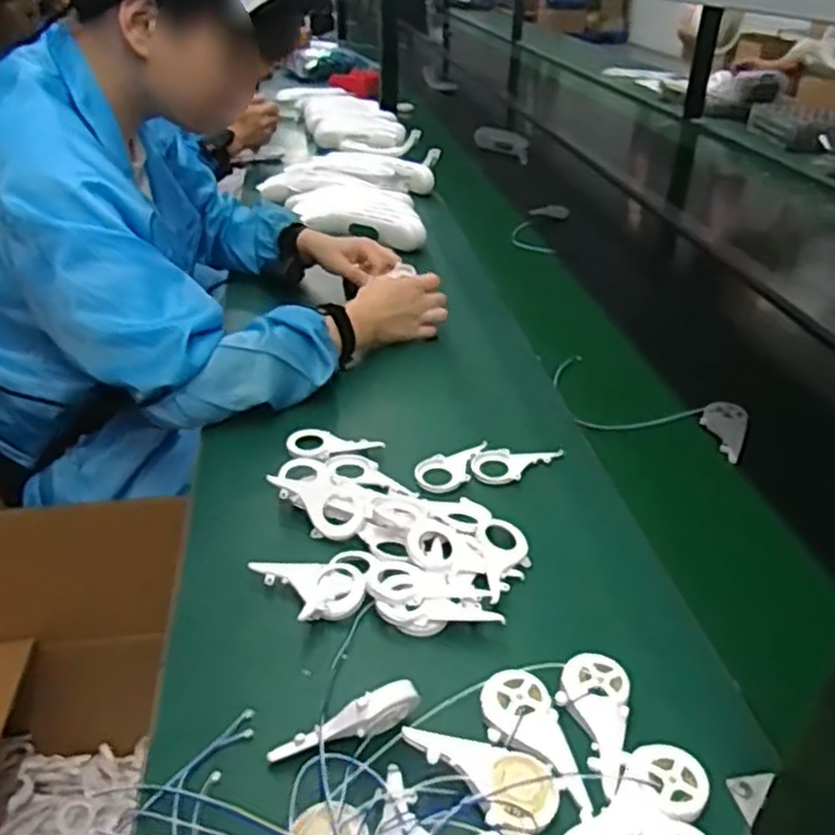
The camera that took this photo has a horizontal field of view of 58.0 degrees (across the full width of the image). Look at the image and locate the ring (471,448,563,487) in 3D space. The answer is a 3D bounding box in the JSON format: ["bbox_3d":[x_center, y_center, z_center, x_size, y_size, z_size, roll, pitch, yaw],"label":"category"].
[{"bbox_3d":[0.091,0.040,0.725,0.091,0.007,0.050,-22,39,-32],"label":"ring"}]

